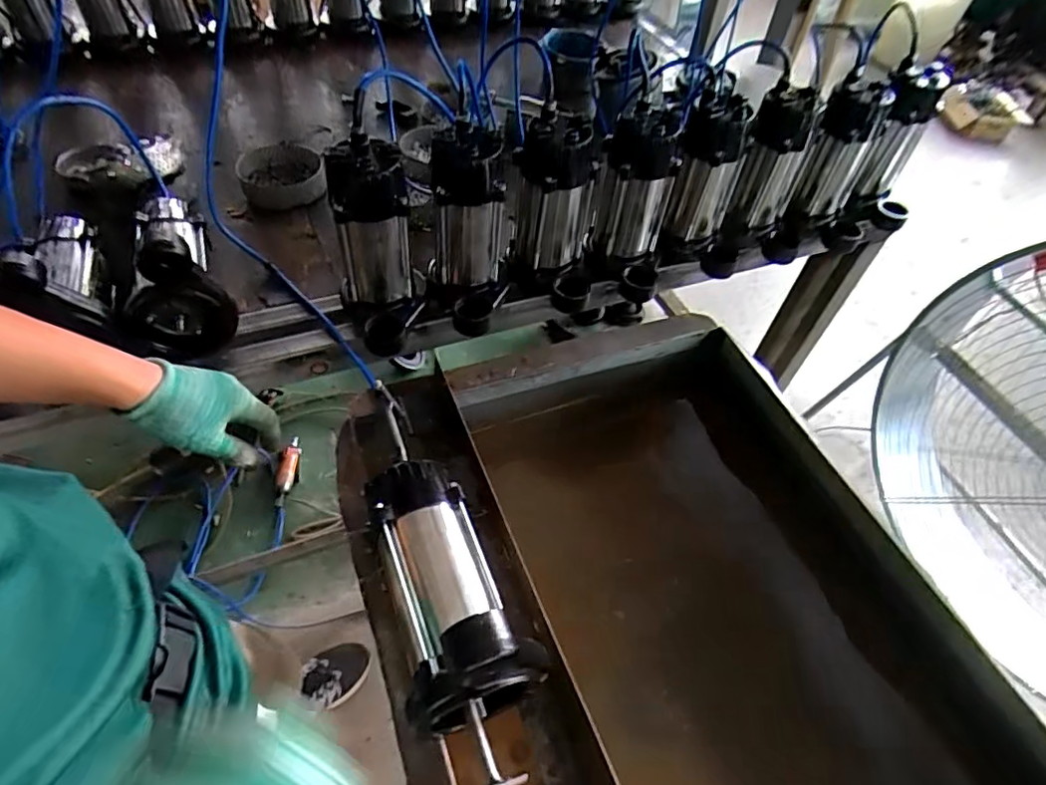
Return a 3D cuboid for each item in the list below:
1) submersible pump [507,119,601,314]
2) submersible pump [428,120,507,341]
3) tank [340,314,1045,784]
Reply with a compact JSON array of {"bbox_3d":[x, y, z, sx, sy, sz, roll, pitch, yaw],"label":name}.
[{"bbox_3d":[0.043,-0.241,0.835,0.115,0.232,0.122,3,51,-3],"label":"submersible pump"},{"bbox_3d":[-0.068,-0.209,0.780,0.105,0.221,0.143,-11,53,-14],"label":"submersible pump"},{"bbox_3d":[0.159,0.274,0.662,0.600,0.241,0.783,-17,55,-19],"label":"tank"}]

